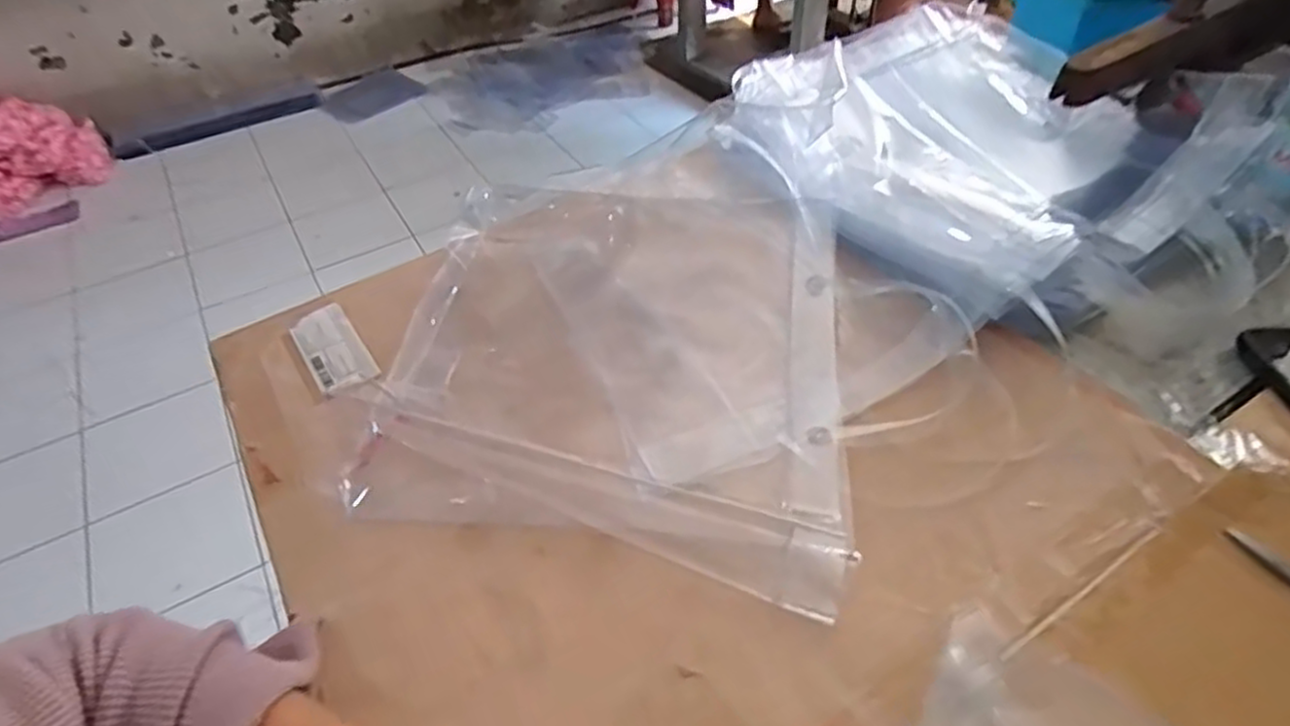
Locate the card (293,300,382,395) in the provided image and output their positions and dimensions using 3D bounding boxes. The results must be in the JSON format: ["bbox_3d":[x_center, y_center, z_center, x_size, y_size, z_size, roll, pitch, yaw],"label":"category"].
[{"bbox_3d":[-0.222,-0.011,0.513,0.040,0.007,0.099,-28,50,-22],"label":"card"}]

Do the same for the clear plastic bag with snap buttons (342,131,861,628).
[{"bbox_3d":[-0.023,-0.010,0.467,0.284,0.033,0.307,2,47,8],"label":"clear plastic bag with snap buttons"}]

